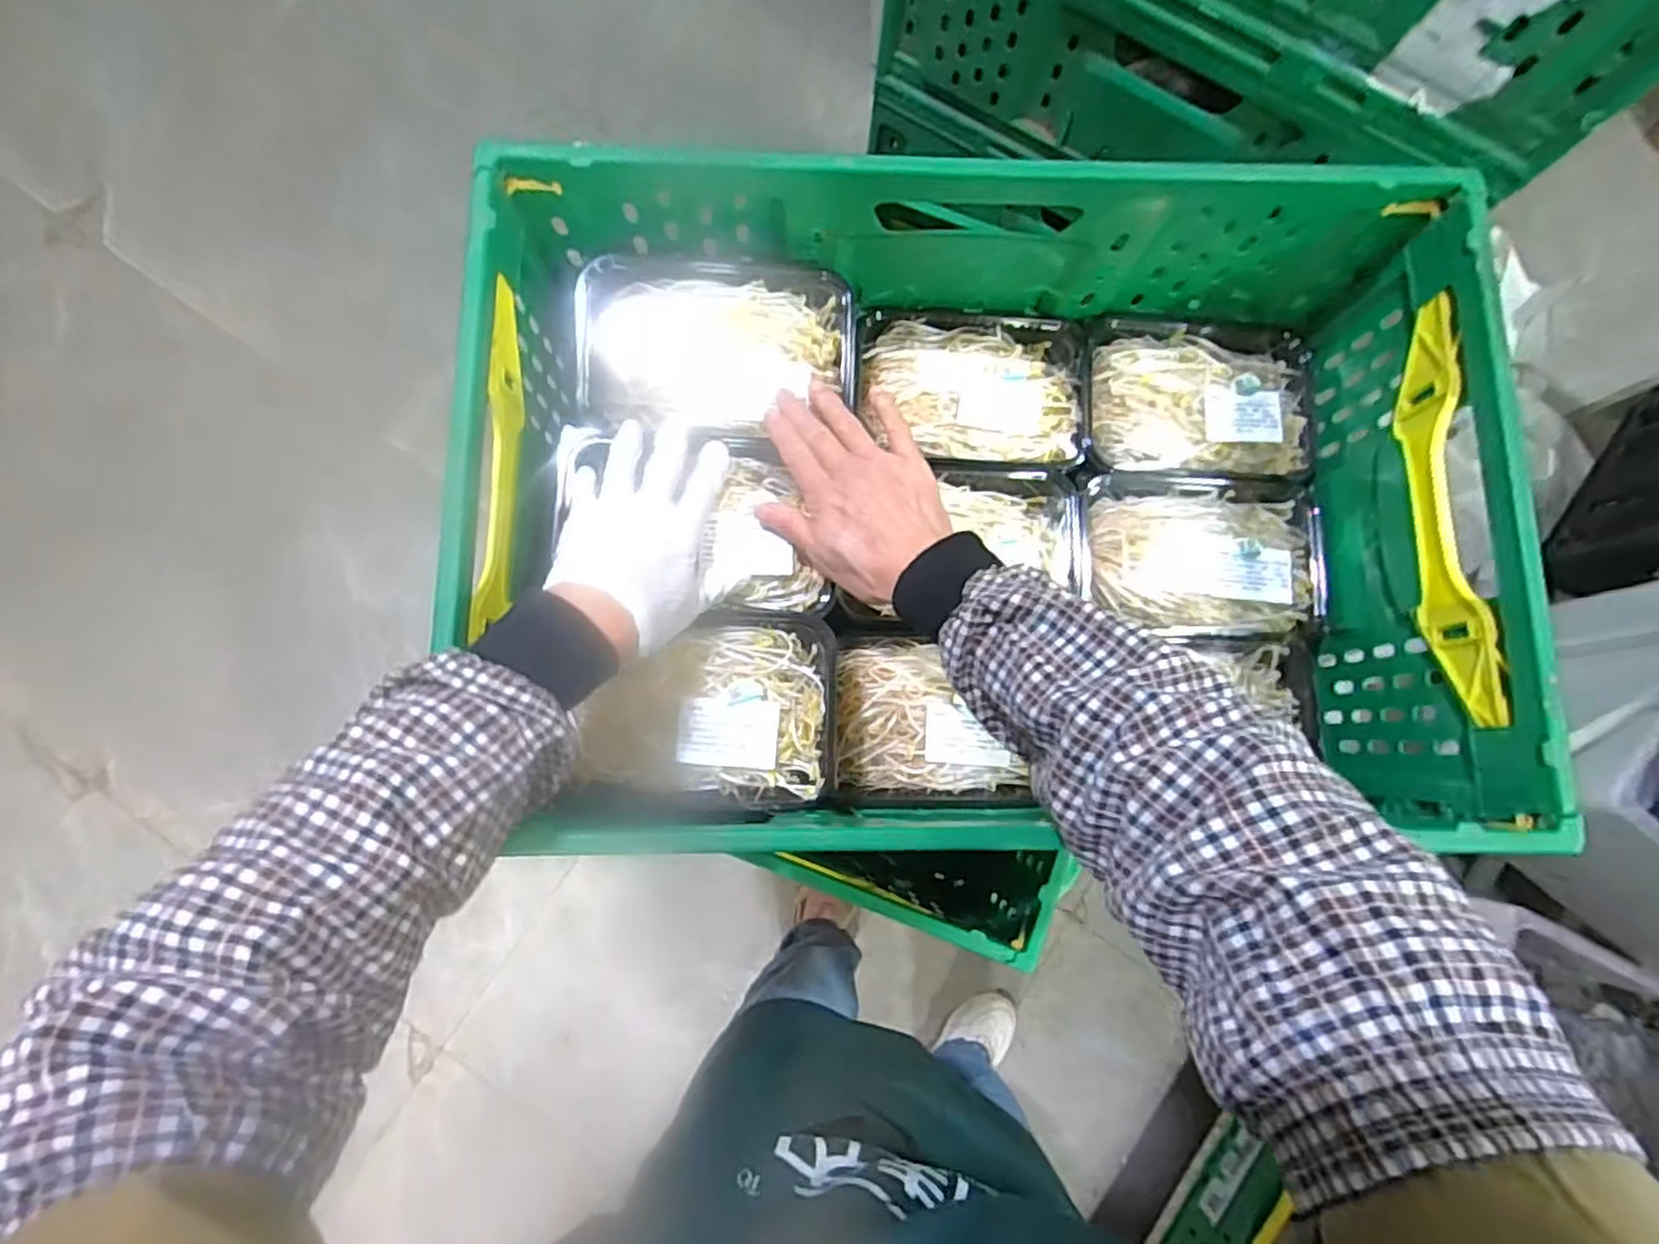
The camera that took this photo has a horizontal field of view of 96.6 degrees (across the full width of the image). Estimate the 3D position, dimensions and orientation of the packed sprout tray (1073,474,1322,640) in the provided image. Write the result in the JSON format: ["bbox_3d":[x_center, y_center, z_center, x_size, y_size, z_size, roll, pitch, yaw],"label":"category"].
[{"bbox_3d":[0.277,-0.050,0.563,0.175,0.041,0.125,1,81,-2],"label":"packed sprout tray"}]

